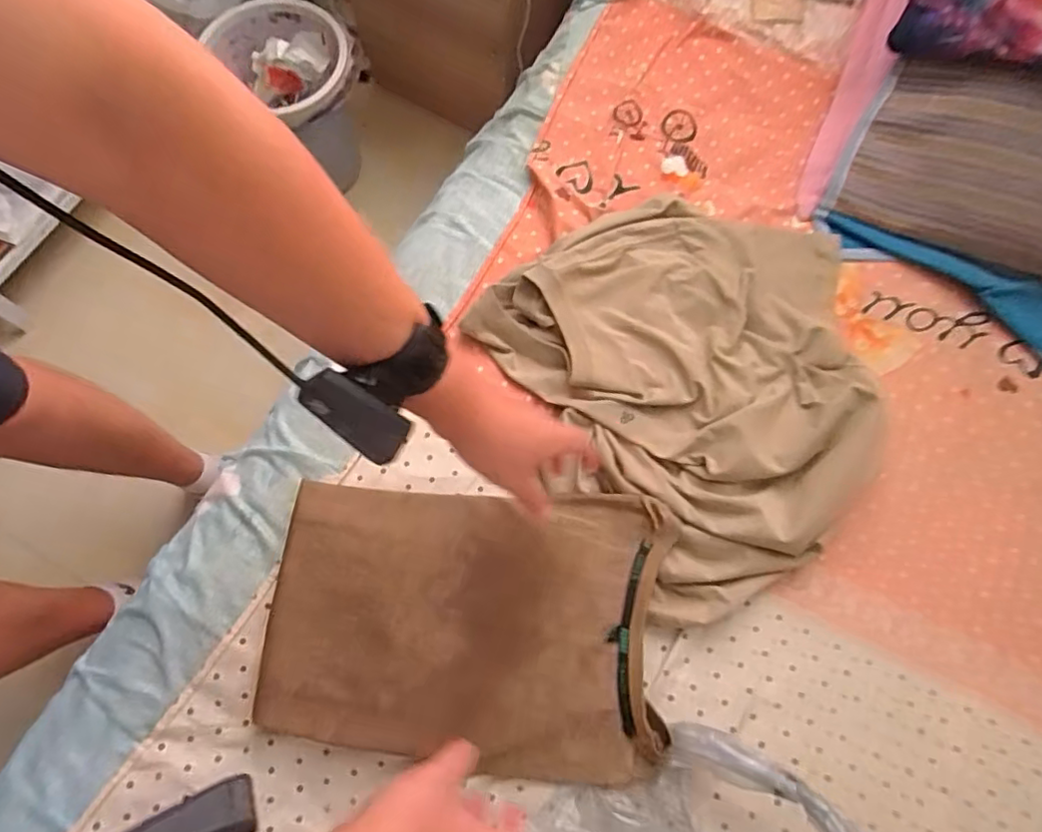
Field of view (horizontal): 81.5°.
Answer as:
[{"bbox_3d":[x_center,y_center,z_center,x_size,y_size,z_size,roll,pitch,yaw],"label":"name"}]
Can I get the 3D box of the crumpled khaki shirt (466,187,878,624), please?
[{"bbox_3d":[0.203,-0.065,0.676,0.459,0.055,0.430,-39,77,-13],"label":"crumpled khaki shirt"}]

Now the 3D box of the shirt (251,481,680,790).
[{"bbox_3d":[-0.051,0.198,0.570,0.365,0.035,0.250,3,72,-1],"label":"shirt"}]

